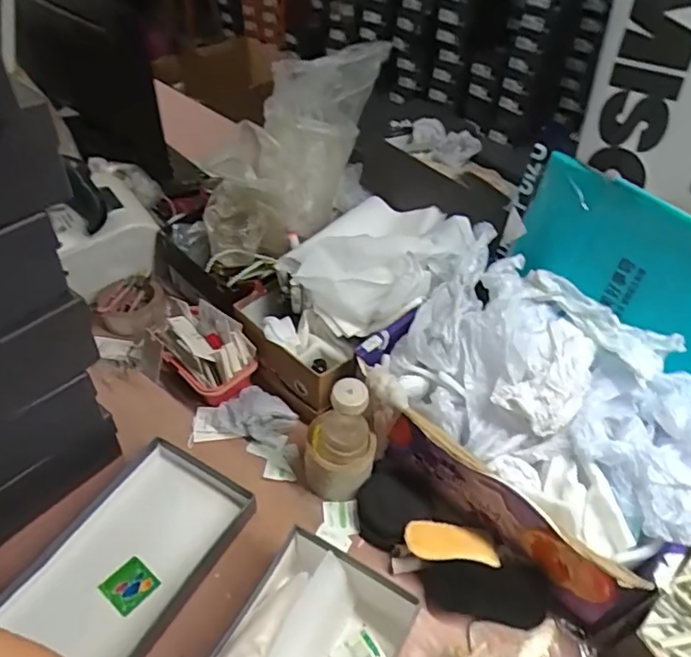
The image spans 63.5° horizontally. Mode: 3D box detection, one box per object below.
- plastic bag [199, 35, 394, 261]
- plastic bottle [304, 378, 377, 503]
[{"bbox_3d":[-0.098,-0.285,0.891,0.204,0.185,0.396,31,89,23],"label":"plastic bag"},{"bbox_3d":[-0.007,0.129,0.677,0.087,0.170,0.076,4,46,0],"label":"plastic bottle"}]

